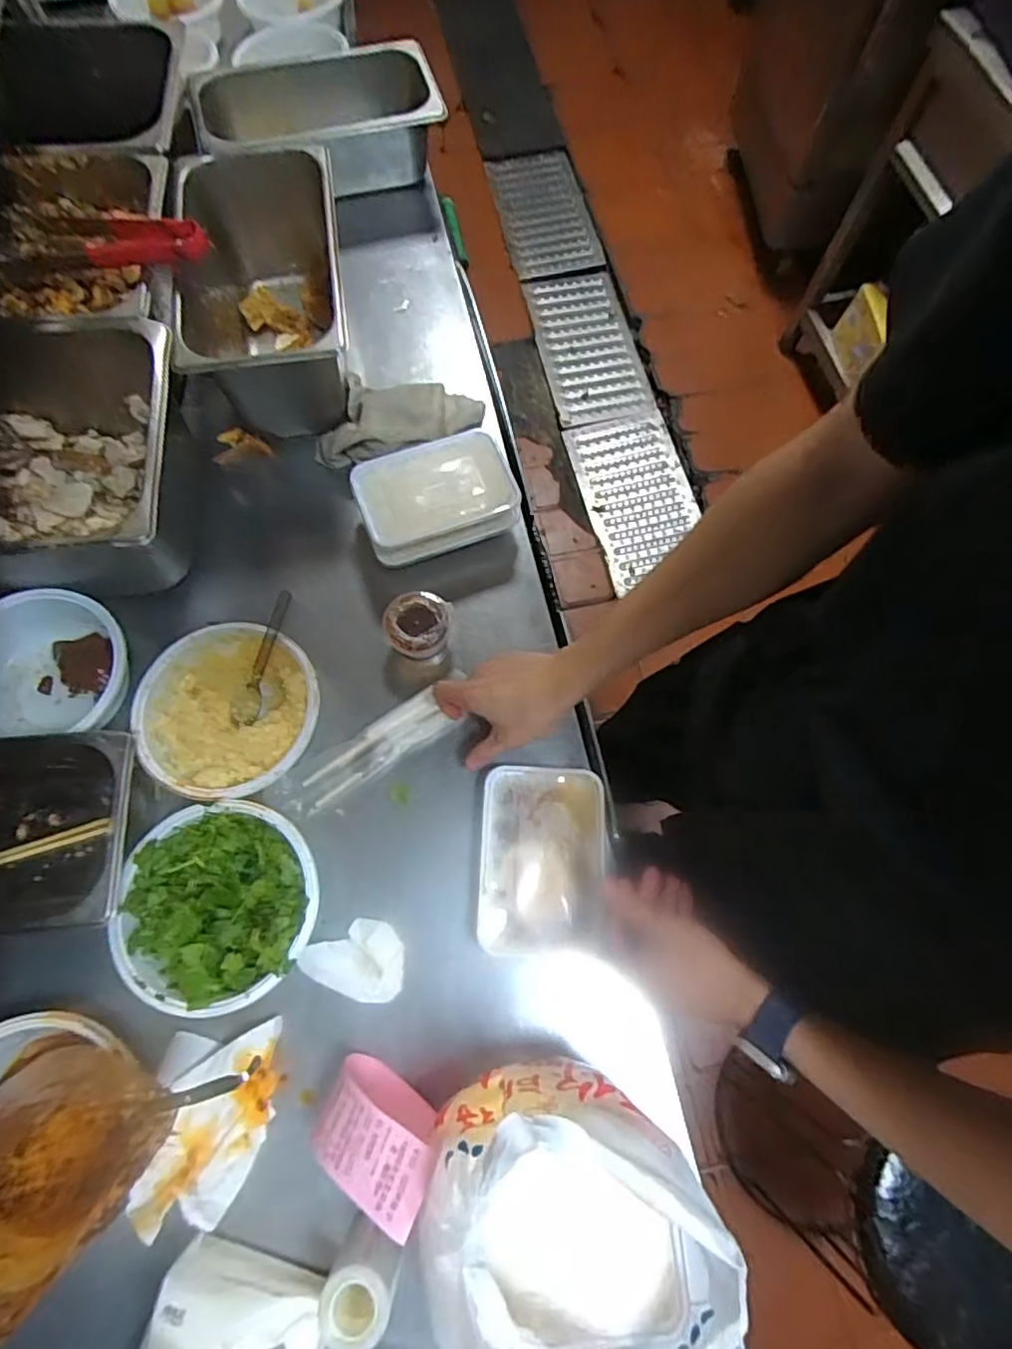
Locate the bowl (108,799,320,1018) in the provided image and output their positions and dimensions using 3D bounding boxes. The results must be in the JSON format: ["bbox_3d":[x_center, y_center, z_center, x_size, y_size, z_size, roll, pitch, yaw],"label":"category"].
[{"bbox_3d":[-0.249,0.202,0.538,0.163,0.051,0.166,0,71,-1],"label":"bowl"}]

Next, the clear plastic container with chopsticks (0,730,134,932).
[{"bbox_3d":[-0.434,0.144,0.553,0.215,0.090,0.157,-1,71,-2],"label":"clear plastic container with chopsticks"}]

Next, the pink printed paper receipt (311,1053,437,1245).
[{"bbox_3d":[-0.100,0.354,0.465,0.092,0.094,0.056,25,73,7],"label":"pink printed paper receipt"}]

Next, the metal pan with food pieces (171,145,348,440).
[{"bbox_3d":[-0.287,-0.438,0.724,0.196,0.141,0.326,-9,72,-4],"label":"metal pan with food pieces"}]

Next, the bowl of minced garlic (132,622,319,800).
[{"bbox_3d":[-0.270,0.036,0.599,0.163,0.047,0.168,0,71,-1],"label":"bowl of minced garlic"}]

